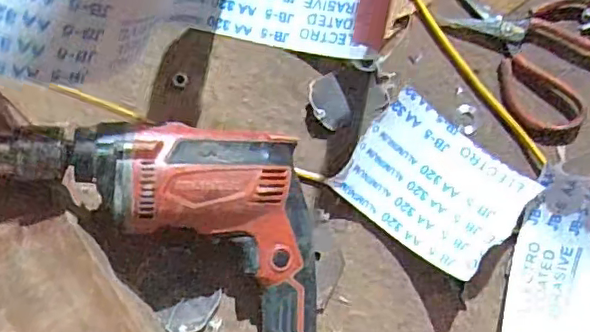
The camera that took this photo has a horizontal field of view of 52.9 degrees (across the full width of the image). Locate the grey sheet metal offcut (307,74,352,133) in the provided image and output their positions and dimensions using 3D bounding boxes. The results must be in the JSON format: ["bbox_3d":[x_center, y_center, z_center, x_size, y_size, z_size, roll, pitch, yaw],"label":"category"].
[{"bbox_3d":[0.030,-0.055,0.510,0.031,0.013,0.044,-27,87,-3],"label":"grey sheet metal offcut"}]

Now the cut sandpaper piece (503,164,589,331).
[{"bbox_3d":[0.239,0.082,0.485,0.106,0.039,0.140,12,86,-1],"label":"cut sandpaper piece"}]

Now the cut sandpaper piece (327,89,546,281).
[{"bbox_3d":[0.114,0.016,0.491,0.137,0.045,0.105,37,87,1],"label":"cut sandpaper piece"}]

